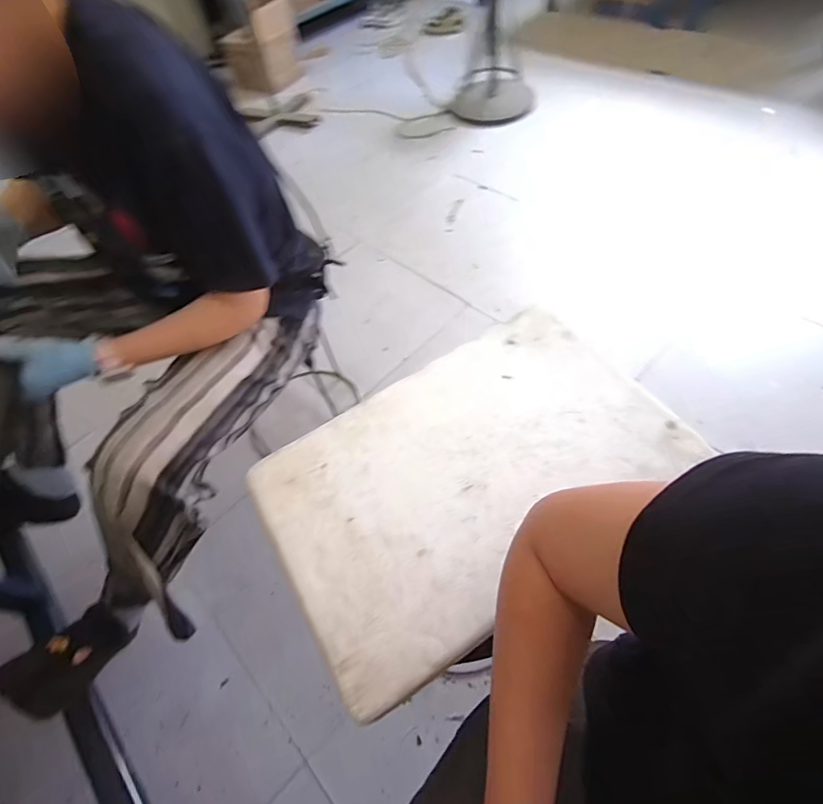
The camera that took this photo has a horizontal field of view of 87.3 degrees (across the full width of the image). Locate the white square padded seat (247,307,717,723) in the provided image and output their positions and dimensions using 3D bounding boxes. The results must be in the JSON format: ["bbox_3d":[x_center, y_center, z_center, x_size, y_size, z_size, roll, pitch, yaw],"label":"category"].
[{"bbox_3d":[0.065,0.067,0.486,0.444,0.037,0.279,-29,56,-15],"label":"white square padded seat"}]

